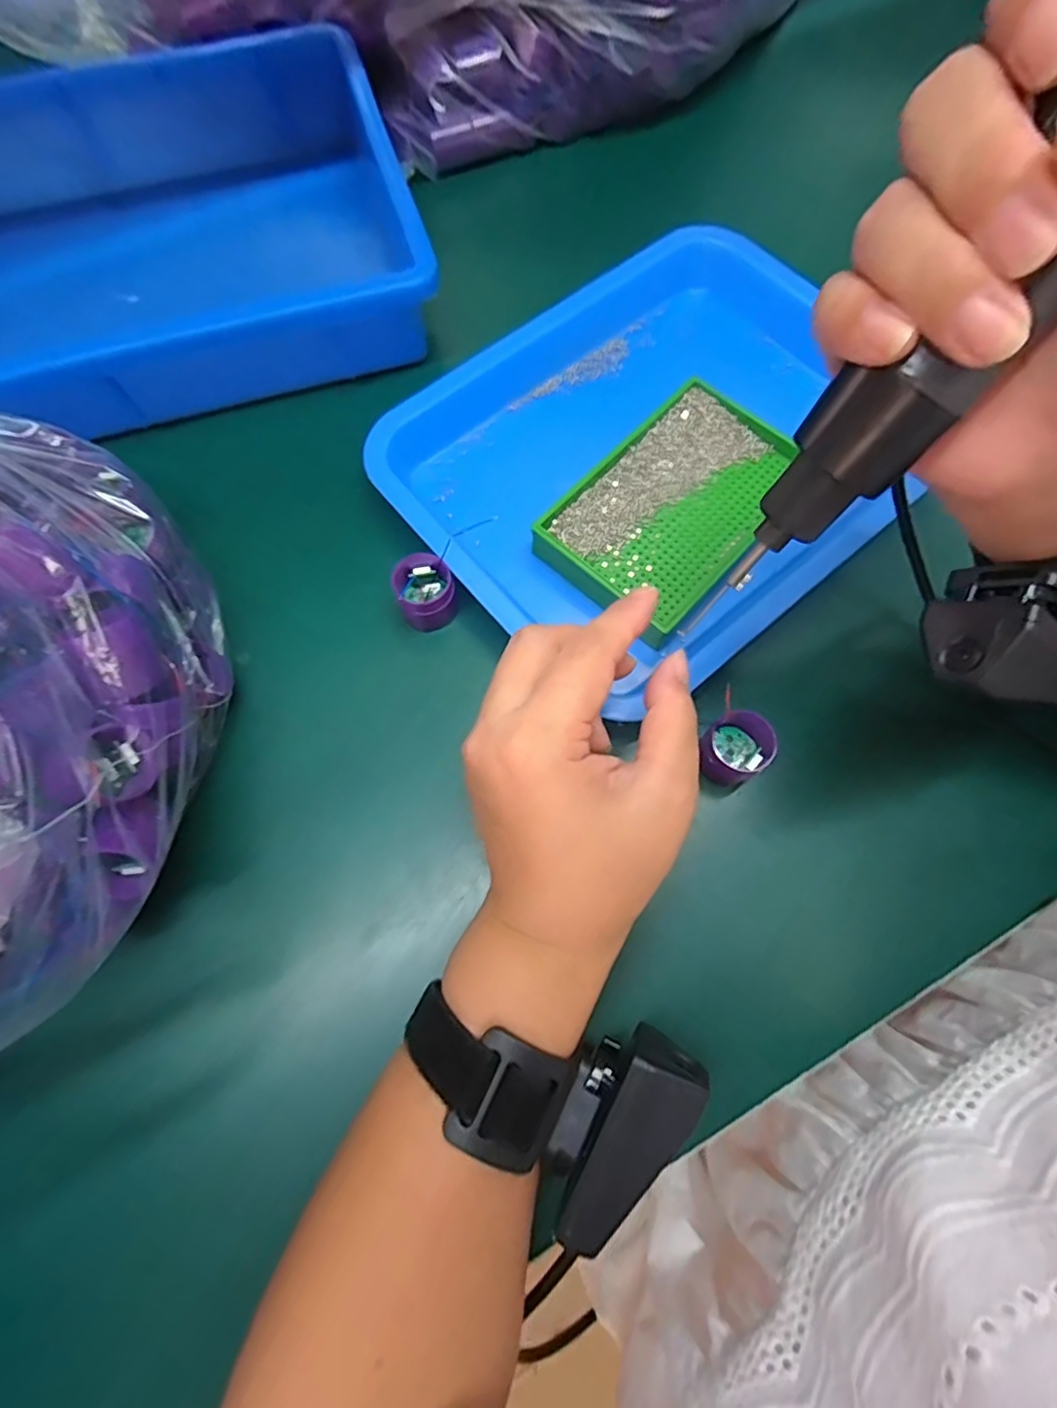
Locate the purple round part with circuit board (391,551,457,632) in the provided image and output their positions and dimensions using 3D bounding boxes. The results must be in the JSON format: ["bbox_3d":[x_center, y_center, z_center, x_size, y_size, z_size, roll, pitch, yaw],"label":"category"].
[{"bbox_3d":[-0.054,-0.058,0.321,0.029,0.026,0.032,-27,74,-8],"label":"purple round part with circuit board"}]

